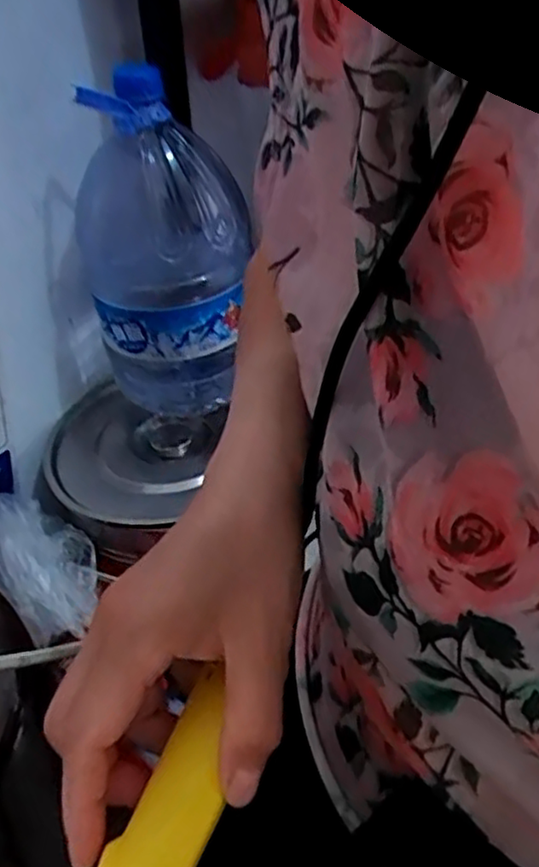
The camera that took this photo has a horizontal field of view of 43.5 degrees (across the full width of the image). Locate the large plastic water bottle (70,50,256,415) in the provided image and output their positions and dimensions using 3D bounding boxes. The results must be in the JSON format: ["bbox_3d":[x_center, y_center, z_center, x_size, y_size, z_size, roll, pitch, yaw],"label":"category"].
[{"bbox_3d":[-0.147,-0.239,0.932,0.201,0.424,0.180,-13,41,-11],"label":"large plastic water bottle"}]

